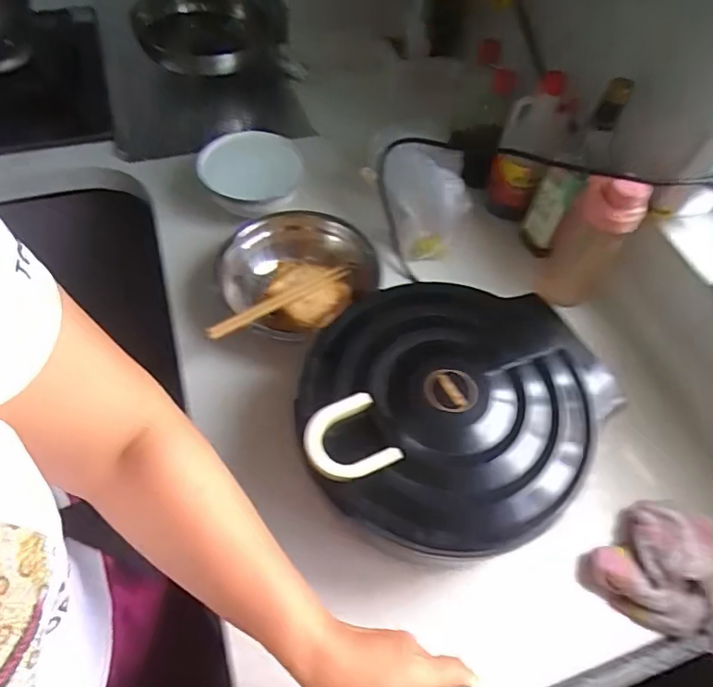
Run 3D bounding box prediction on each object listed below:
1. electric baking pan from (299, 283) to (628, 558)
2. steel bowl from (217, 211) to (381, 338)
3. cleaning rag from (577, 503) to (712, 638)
[{"bbox_3d":[0.107,0.076,0.583,0.335,0.122,0.294,-24,62,-19],"label":"electric baking pan"},{"bbox_3d":[-0.089,-0.104,0.740,0.198,0.073,0.206,2,57,-3],"label":"steel bowl"},{"bbox_3d":[0.320,0.227,0.564,0.127,0.061,0.125,25,59,11],"label":"cleaning rag"}]

